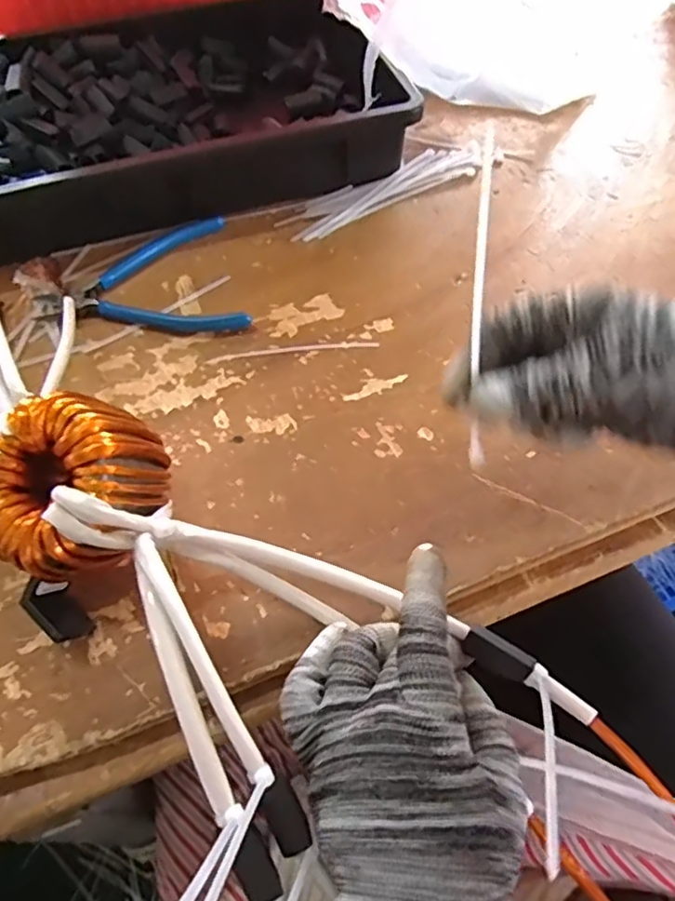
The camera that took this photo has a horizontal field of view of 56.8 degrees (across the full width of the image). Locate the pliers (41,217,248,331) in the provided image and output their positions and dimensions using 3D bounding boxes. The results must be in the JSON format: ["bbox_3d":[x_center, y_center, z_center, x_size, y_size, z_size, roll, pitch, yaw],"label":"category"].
[{"bbox_3d":[-0.143,-0.119,0.442,0.140,0.018,0.117,-13,57,-7],"label":"pliers"}]

